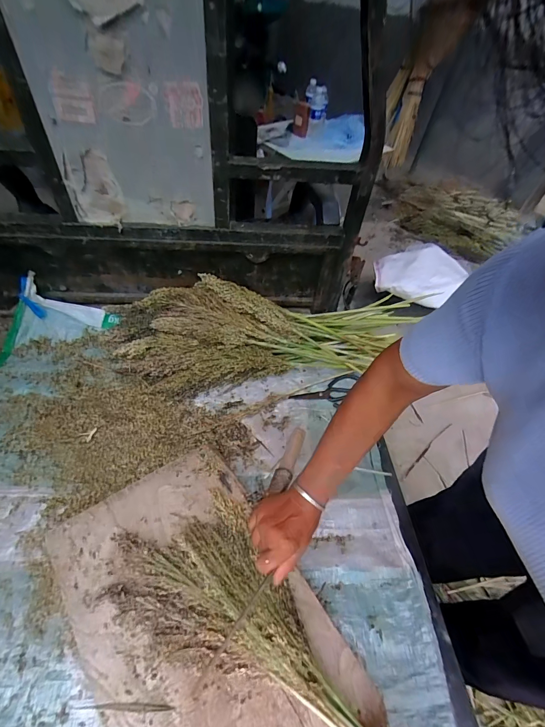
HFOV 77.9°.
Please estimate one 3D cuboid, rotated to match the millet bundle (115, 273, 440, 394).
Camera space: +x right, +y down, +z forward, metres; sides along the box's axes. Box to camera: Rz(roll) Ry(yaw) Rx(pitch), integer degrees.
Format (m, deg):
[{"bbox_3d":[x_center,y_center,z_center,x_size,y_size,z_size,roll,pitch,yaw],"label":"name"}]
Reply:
[{"bbox_3d":[0.001,-0.093,0.852,0.764,0.124,0.271,-5,51,-9],"label":"millet bundle"}]

